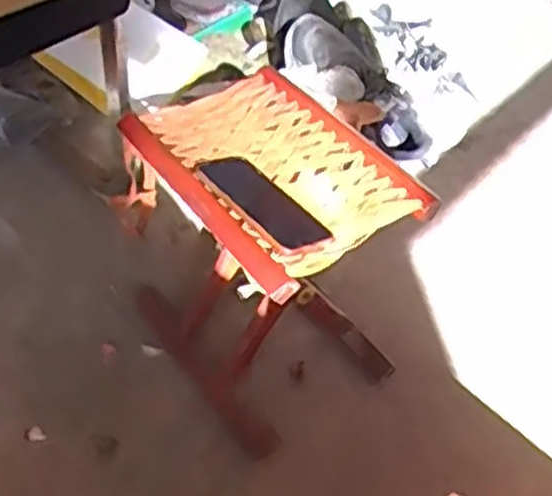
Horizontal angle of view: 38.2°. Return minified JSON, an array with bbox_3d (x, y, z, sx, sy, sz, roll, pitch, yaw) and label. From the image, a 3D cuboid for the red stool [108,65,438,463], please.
[{"bbox_3d":[-0.017,0.015,0.999,0.222,0.331,0.292,-28,55,-29],"label":"red stool"}]

